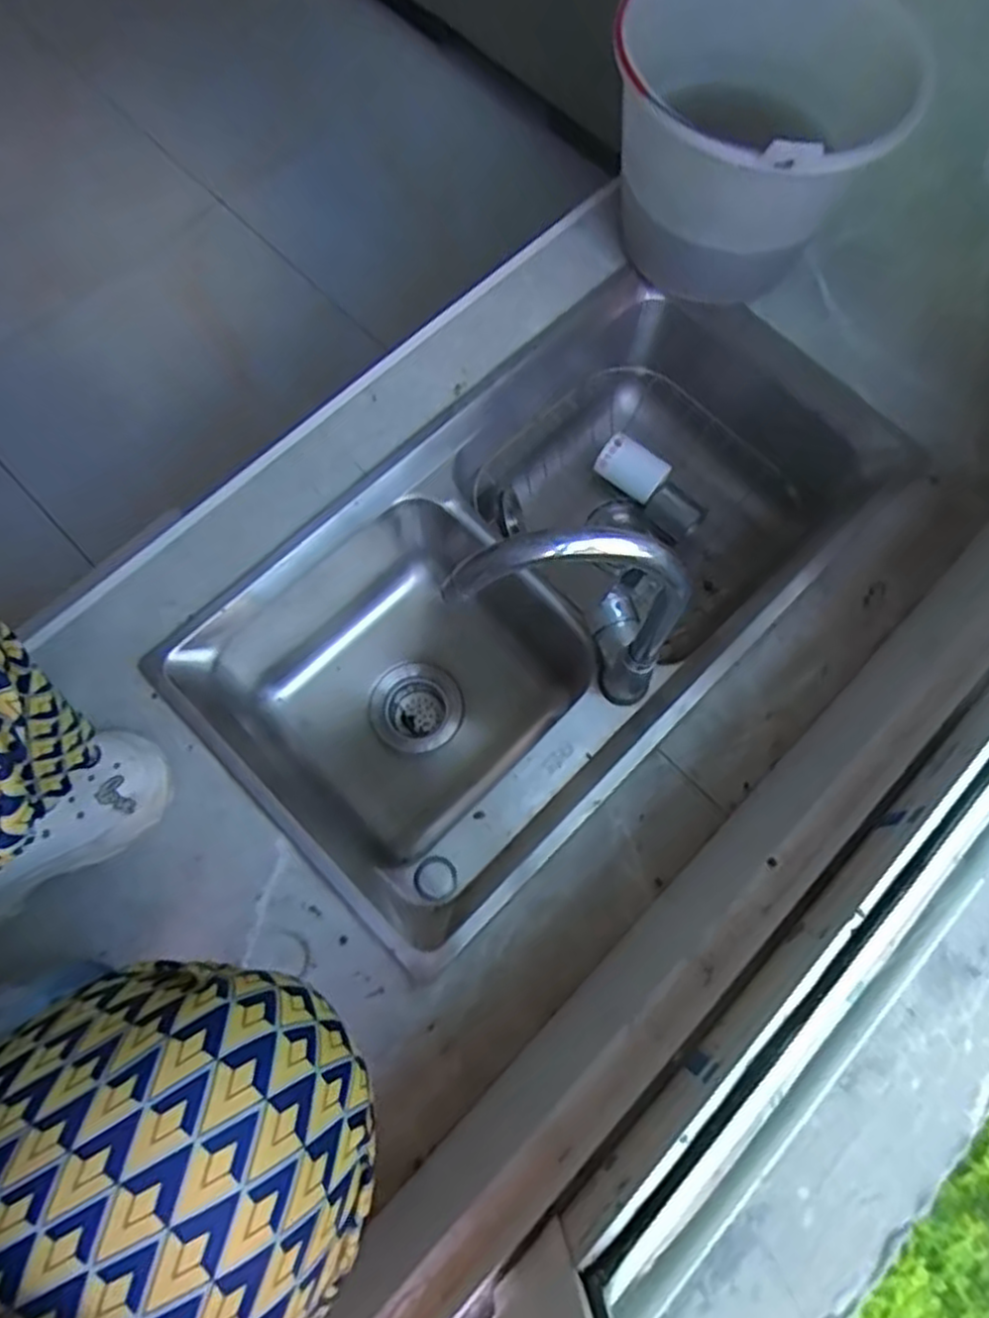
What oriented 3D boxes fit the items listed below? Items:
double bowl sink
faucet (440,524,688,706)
[{"bbox_3d":[0.067,-0.081,0.856,0.400,0.250,0.760,44,77,10],"label":"double bowl sink"},{"bbox_3d":[0.064,-0.023,0.606,0.171,0.261,0.089,-23,73,-8],"label":"faucet"}]

